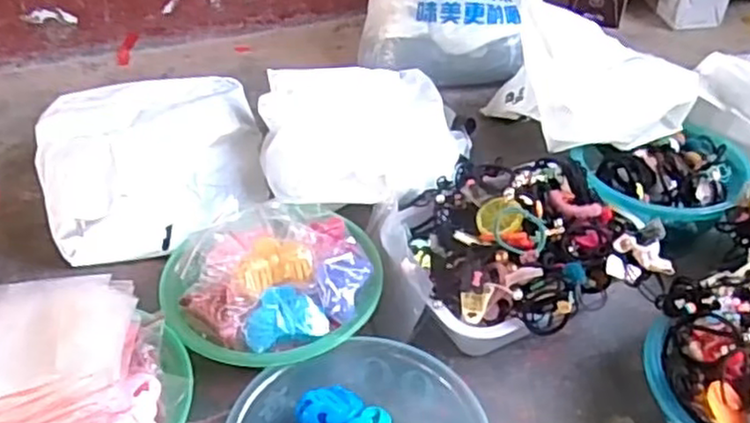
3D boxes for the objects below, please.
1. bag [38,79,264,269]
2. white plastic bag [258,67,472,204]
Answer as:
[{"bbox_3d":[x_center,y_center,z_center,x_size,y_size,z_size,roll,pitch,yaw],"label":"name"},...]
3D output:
[{"bbox_3d":[-0.298,-0.089,0.949,0.276,0.138,0.316,-9,42,-11],"label":"bag"},{"bbox_3d":[-0.010,-0.108,0.959,0.284,0.078,0.250,-5,41,-6],"label":"white plastic bag"}]

